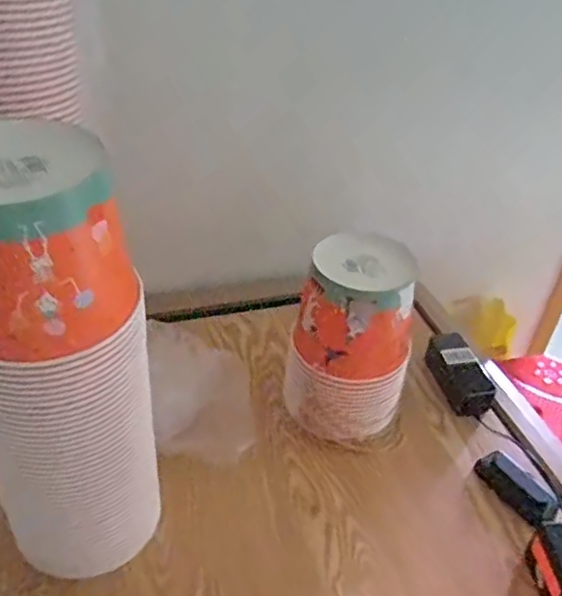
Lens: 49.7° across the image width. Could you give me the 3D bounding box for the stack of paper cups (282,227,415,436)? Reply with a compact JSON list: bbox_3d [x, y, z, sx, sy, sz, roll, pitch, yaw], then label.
[{"bbox_3d":[0.090,0.057,0.778,0.151,0.238,0.132,9,38,4],"label":"stack of paper cups"}]

